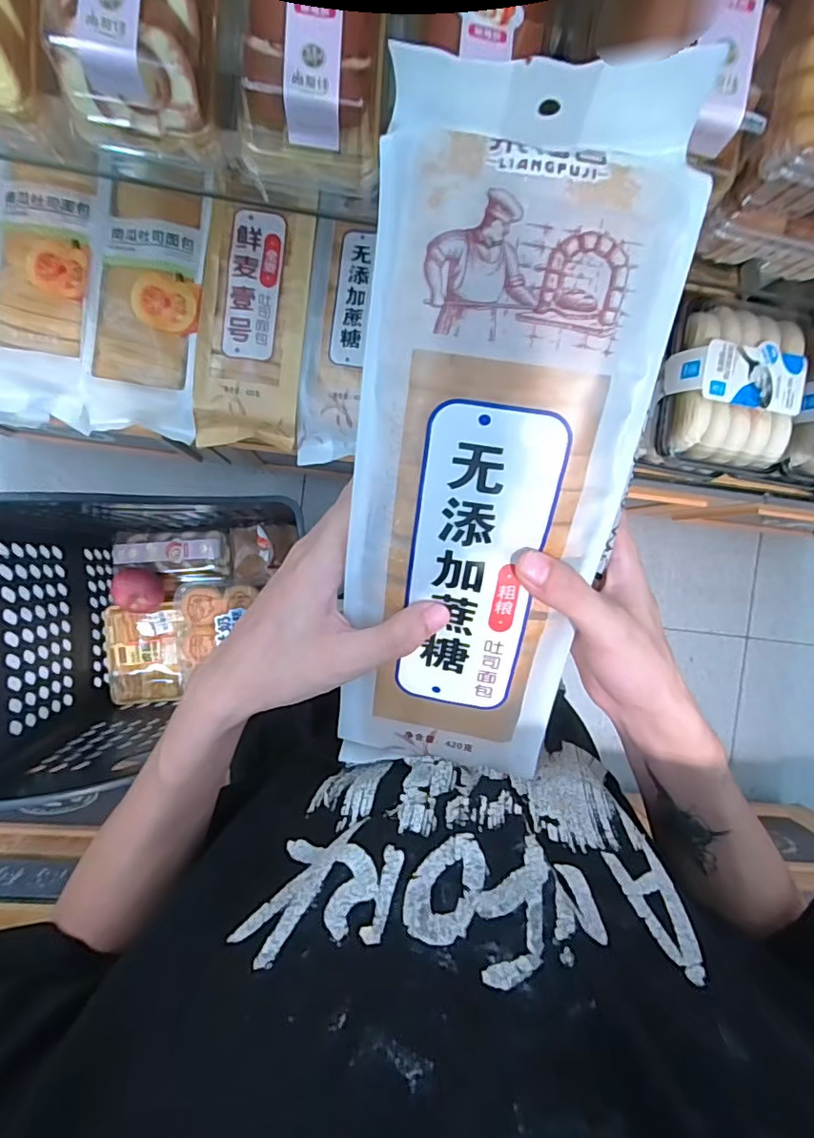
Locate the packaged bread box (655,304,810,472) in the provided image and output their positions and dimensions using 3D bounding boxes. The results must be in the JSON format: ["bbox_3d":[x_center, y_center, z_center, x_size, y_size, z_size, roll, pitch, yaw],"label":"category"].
[{"bbox_3d":[0.402,-0.231,0.676,0.147,0.063,0.199,6,92,-6],"label":"packaged bread box"}]

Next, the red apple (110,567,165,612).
[{"bbox_3d":[-0.476,0.036,0.972,0.065,0.064,0.080,-1,93,-6],"label":"red apple"}]

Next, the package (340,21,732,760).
[{"bbox_3d":[0.034,-0.032,0.247,0.113,0.039,0.311,4,114,-6],"label":"package"}]

